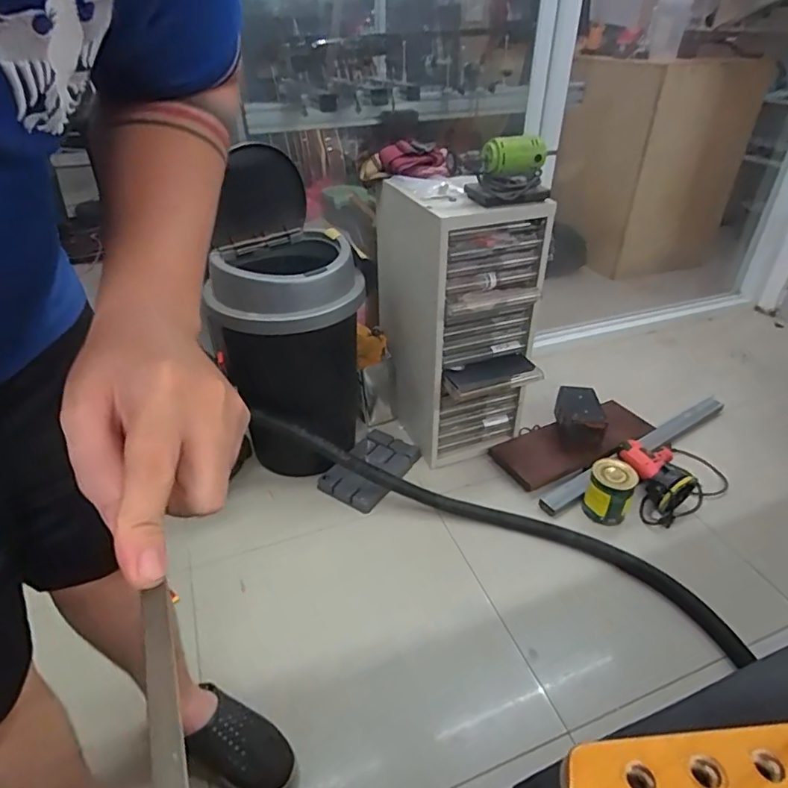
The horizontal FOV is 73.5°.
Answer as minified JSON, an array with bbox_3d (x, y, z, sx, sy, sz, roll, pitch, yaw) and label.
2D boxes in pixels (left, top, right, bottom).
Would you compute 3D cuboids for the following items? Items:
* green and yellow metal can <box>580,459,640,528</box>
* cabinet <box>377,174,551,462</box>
[{"bbox_3d":[0.540,0.247,1.322,0.106,0.139,0.098,0,36,0],"label":"green and yellow metal can"},{"bbox_3d":[0.159,-0.184,1.396,0.291,0.705,0.410,-14,38,-19],"label":"cabinet"}]

